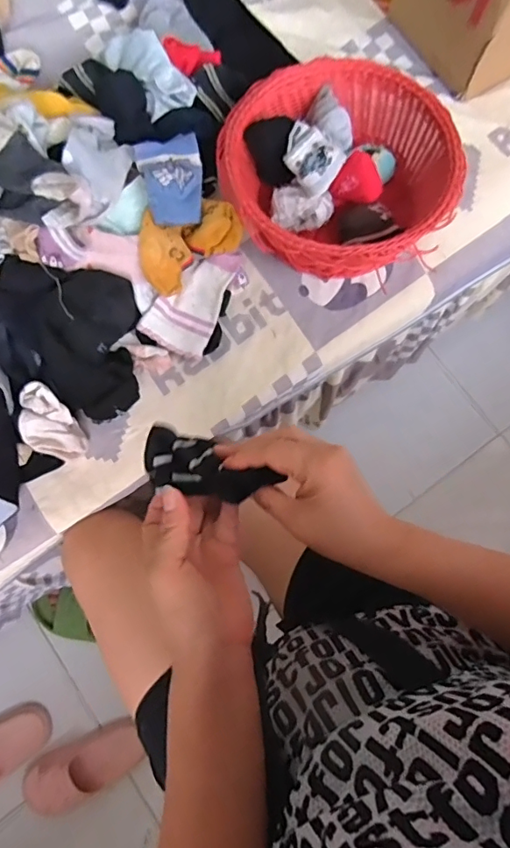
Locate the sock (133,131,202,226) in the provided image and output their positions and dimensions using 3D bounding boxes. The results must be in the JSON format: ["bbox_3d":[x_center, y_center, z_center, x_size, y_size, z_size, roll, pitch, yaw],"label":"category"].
[{"bbox_3d":[-0.096,-0.281,0.571,0.073,0.030,0.110,-10,97,-40],"label":"sock"}]

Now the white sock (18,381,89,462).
[{"bbox_3d":[-0.233,0.001,0.573,0.081,0.065,0.056,44,80,8],"label":"white sock"}]

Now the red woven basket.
[{"bbox_3d":[0.099,-0.306,0.627,0.270,0.098,0.269,0,78,-1],"label":"red woven basket"}]

